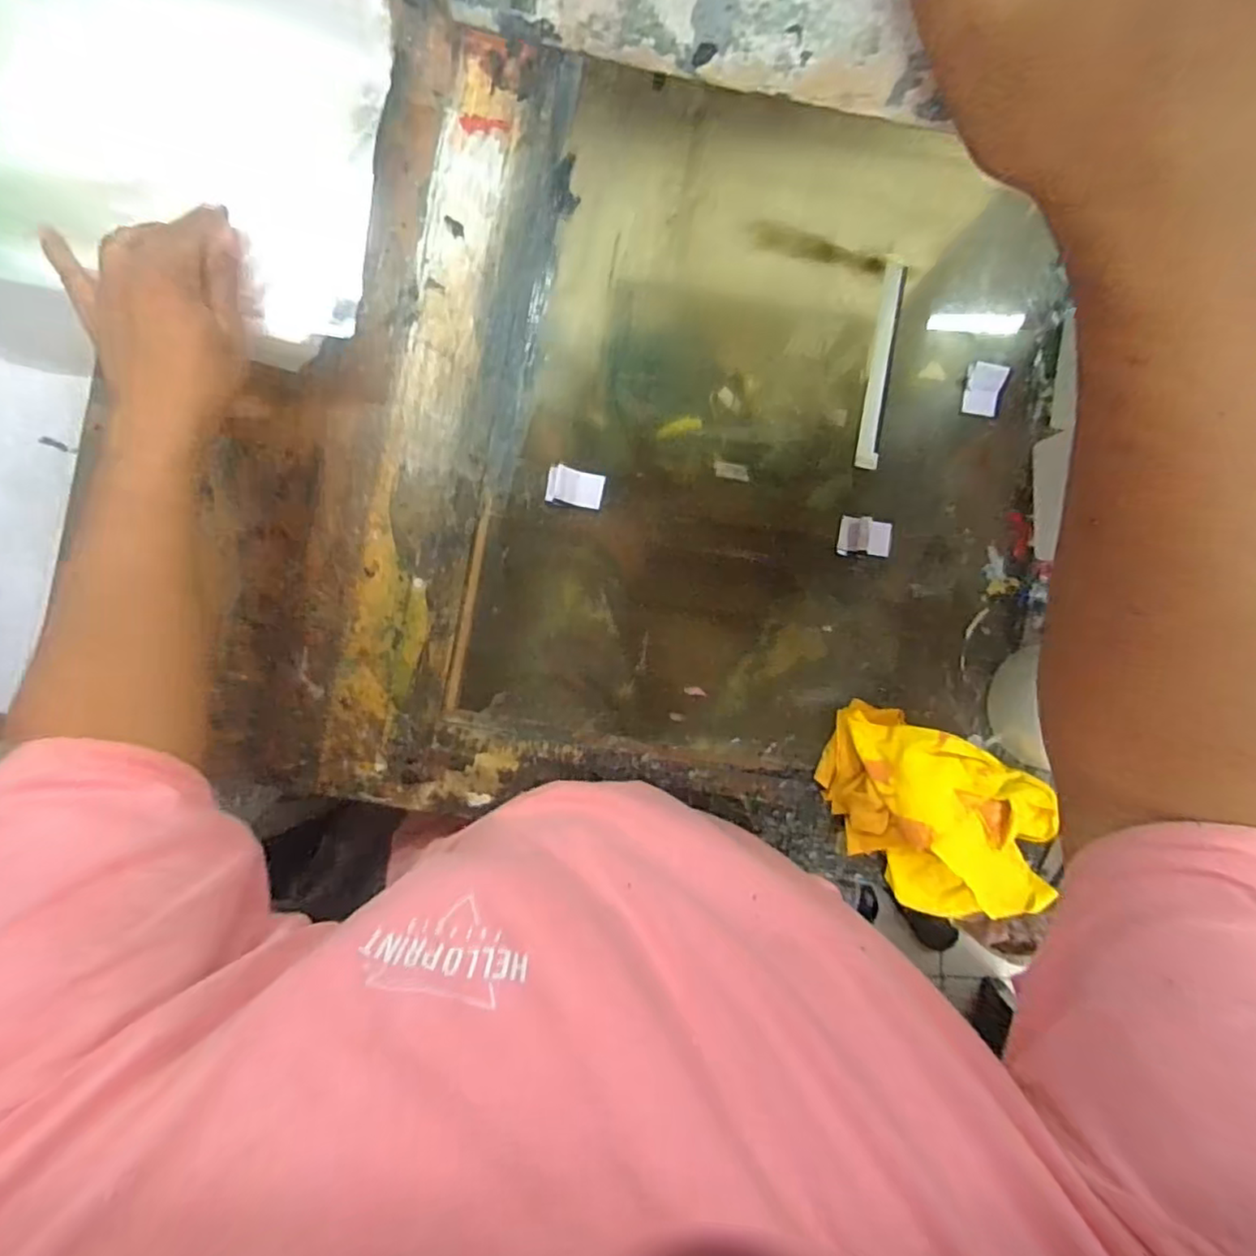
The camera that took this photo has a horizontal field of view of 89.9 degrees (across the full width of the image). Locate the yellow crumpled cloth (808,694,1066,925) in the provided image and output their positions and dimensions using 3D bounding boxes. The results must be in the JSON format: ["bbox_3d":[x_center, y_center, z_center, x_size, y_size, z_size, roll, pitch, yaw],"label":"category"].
[{"bbox_3d":[0.232,0.147,0.476,0.188,0.045,0.129,26,87,-2],"label":"yellow crumpled cloth"}]

